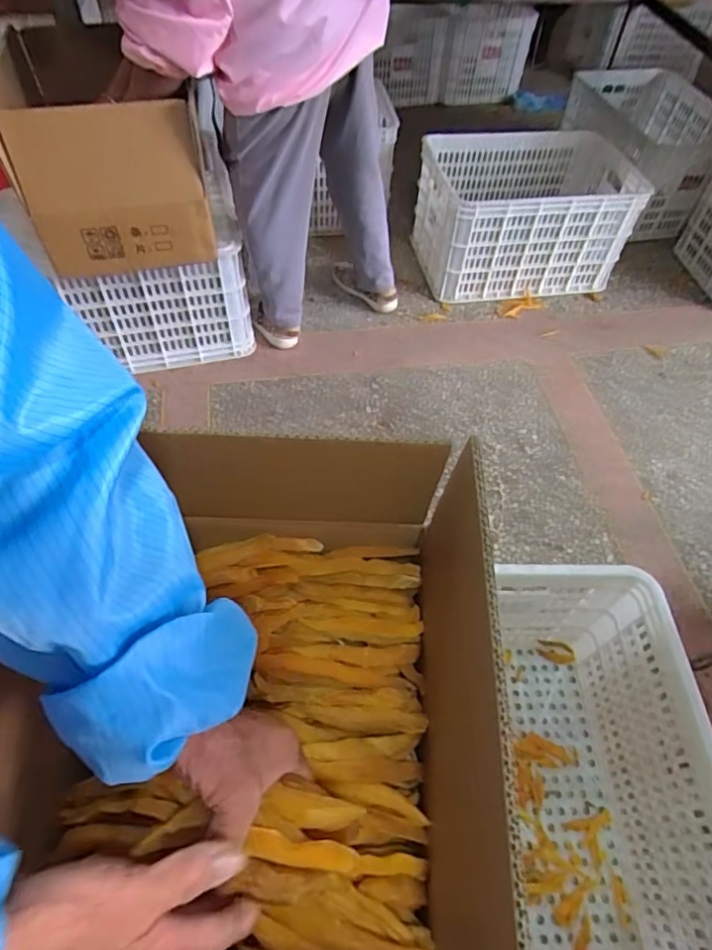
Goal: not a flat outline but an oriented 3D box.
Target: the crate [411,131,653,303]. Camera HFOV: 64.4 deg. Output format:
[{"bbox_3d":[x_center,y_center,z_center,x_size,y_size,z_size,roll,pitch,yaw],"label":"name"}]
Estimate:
[{"bbox_3d":[0.468,-0.741,1.621,0.569,0.280,0.393,-6,54,-6],"label":"crate"}]

